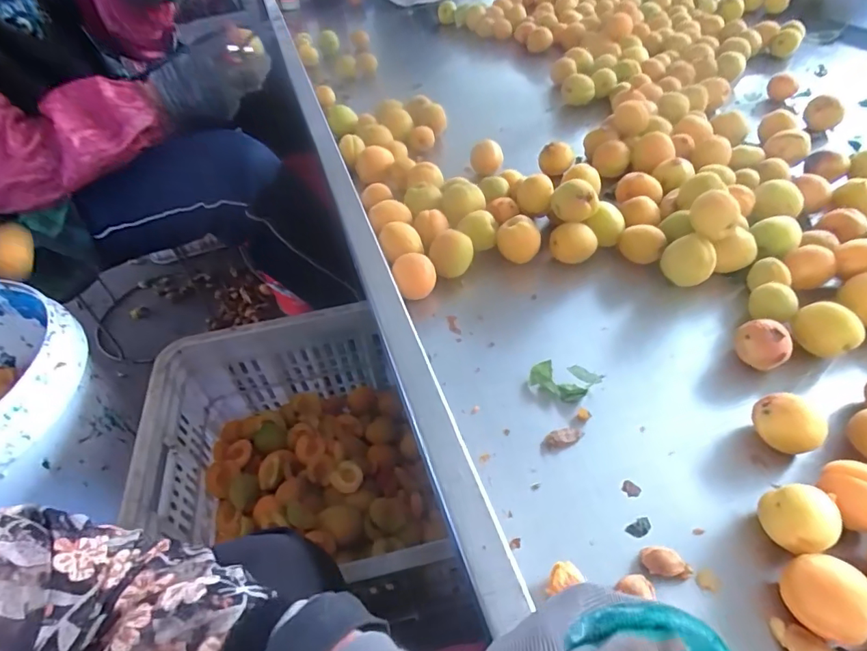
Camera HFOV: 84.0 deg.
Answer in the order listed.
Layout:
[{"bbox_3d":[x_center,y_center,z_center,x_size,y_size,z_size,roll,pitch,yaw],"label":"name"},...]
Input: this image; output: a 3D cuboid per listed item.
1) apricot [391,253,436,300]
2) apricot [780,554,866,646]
[{"bbox_3d":[-0.018,-0.047,0.477,0.041,0.038,0.039,-9,48,-2],"label":"apricot"},{"bbox_3d":[0.223,0.158,0.276,0.036,0.038,0.041,-30,52,-19],"label":"apricot"}]

